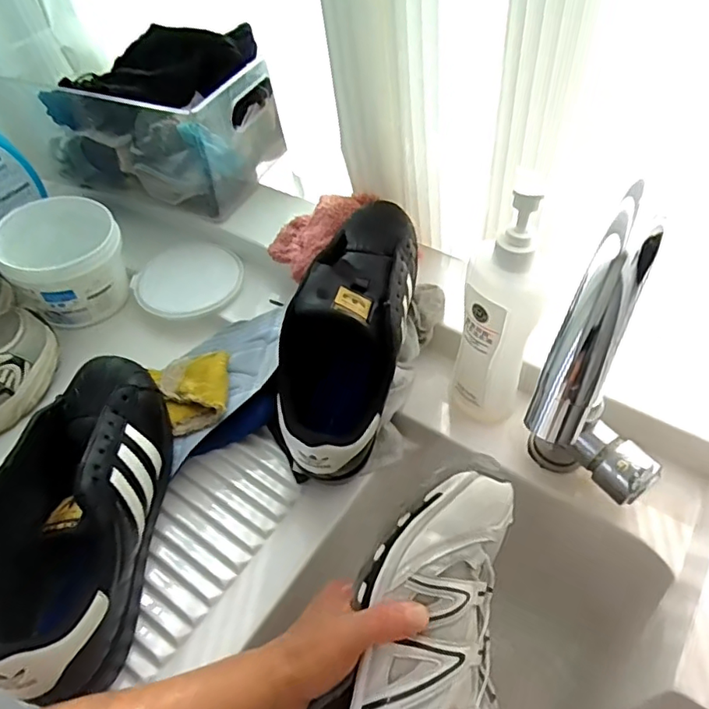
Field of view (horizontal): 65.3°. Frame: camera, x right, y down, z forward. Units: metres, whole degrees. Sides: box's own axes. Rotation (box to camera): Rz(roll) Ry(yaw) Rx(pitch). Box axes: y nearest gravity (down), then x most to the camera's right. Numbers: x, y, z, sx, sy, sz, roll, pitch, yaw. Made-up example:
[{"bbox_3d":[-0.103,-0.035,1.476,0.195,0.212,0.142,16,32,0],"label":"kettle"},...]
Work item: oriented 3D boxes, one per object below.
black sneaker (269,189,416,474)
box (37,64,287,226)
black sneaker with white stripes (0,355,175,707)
[{"bbox_3d":[-0.001,-0.028,0.484,0.092,0.119,0.267,10,65,12],"label":"black sneaker"},{"bbox_3d":[-0.237,-0.286,0.688,0.239,0.147,0.159,18,54,18],"label":"box"},{"bbox_3d":[-0.206,0.112,0.427,0.094,0.108,0.259,-4,51,1],"label":"black sneaker with white stripes"}]

